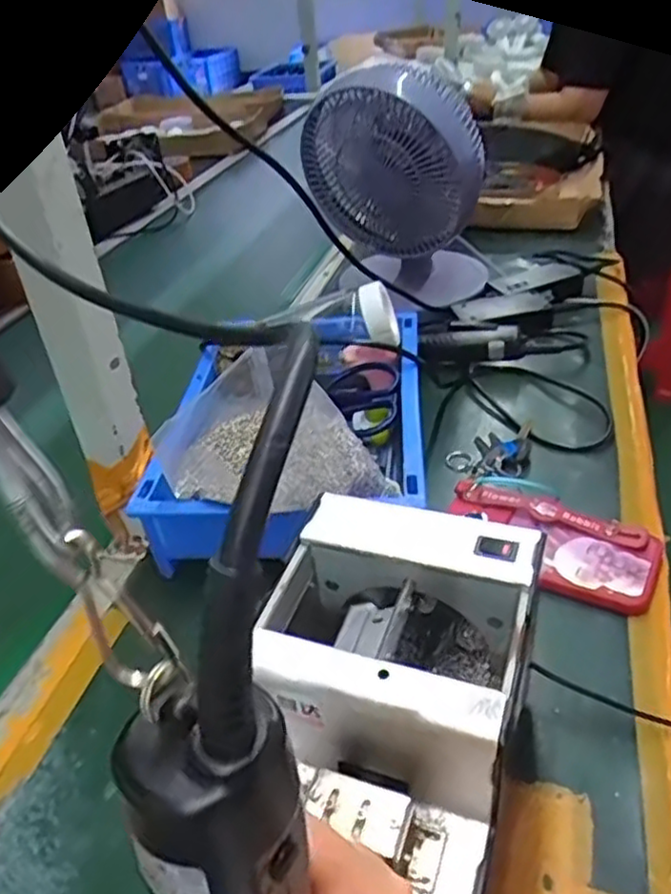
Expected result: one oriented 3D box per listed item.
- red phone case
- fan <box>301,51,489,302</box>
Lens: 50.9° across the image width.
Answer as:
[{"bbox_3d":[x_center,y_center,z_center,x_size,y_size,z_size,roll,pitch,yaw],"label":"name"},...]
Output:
[{"bbox_3d":[0.164,0.071,0.548,0.164,0.017,0.073,16,40,27],"label":"red phone case"},{"bbox_3d":[0.081,-0.310,0.855,0.214,0.293,0.133,24,44,34],"label":"fan"}]

